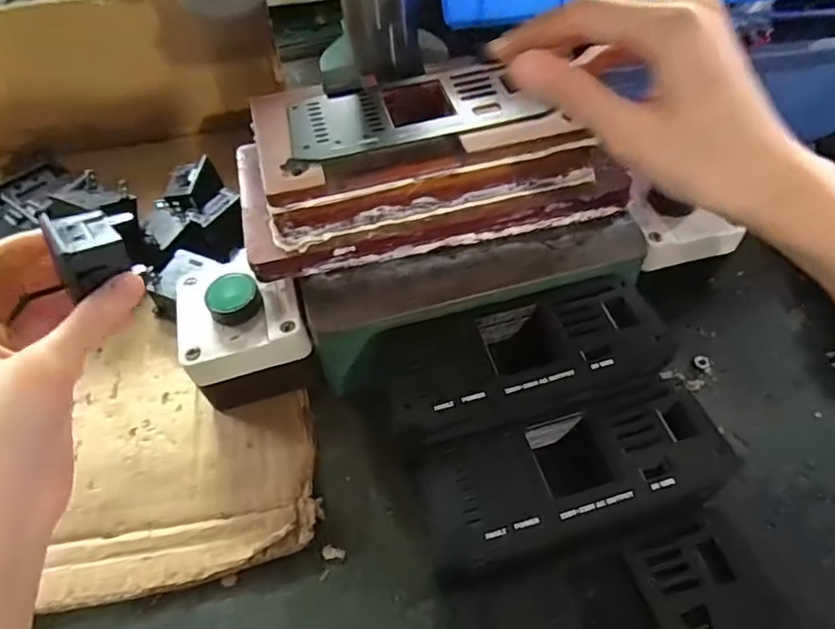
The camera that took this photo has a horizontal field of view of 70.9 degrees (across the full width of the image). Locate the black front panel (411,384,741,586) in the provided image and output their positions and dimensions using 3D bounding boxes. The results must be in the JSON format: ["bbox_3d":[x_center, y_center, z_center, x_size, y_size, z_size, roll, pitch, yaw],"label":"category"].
[{"bbox_3d":[0.075,0.075,0.277,0.147,0.014,0.057,-14,70,-8],"label":"black front panel"}]

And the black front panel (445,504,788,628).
[{"bbox_3d":[0.093,0.136,0.269,0.150,0.020,0.060,-16,55,-8],"label":"black front panel"}]

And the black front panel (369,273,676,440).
[{"bbox_3d":[0.054,0.018,0.300,0.143,0.009,0.064,-16,55,-8],"label":"black front panel"}]

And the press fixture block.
[{"bbox_3d":[0.011,-0.070,0.327,0.211,0.063,0.128,-15,55,-7],"label":"press fixture block"}]

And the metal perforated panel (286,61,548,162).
[{"bbox_3d":[-0.004,-0.113,0.323,0.131,0.006,0.056,-12,55,-4],"label":"metal perforated panel"}]

